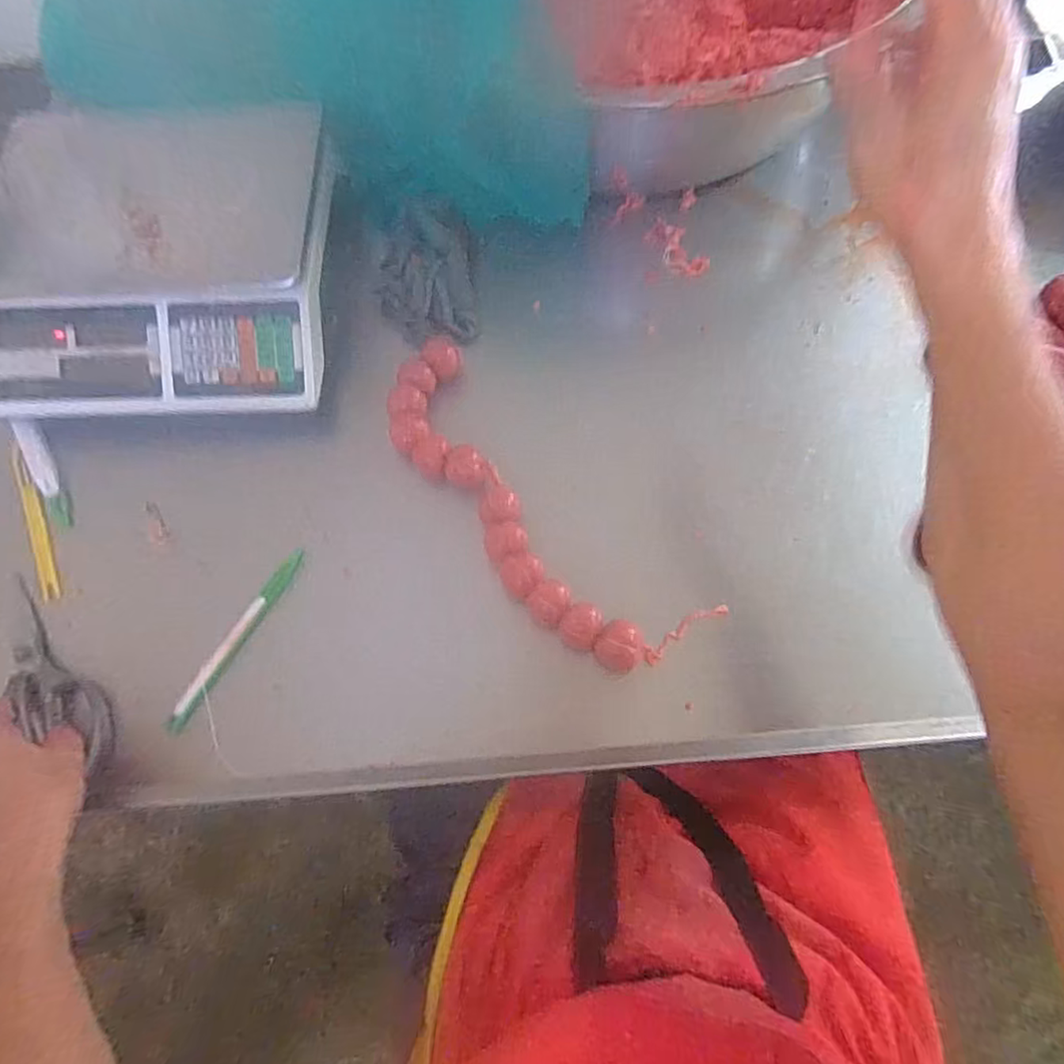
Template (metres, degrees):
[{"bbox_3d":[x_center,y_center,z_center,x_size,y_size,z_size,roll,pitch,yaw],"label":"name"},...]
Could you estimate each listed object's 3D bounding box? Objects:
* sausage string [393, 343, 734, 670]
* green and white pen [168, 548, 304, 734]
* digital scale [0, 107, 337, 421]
[{"bbox_3d":[-0.009,-0.026,0.539,0.122,0.029,0.365,-41,74,-12],"label":"sausage string"},{"bbox_3d":[-0.253,0.090,0.519,0.016,0.015,0.172,26,73,11],"label":"green and white pen"},{"bbox_3d":[-0.361,-0.264,0.591,0.314,0.105,0.305,-3,70,1],"label":"digital scale"}]

